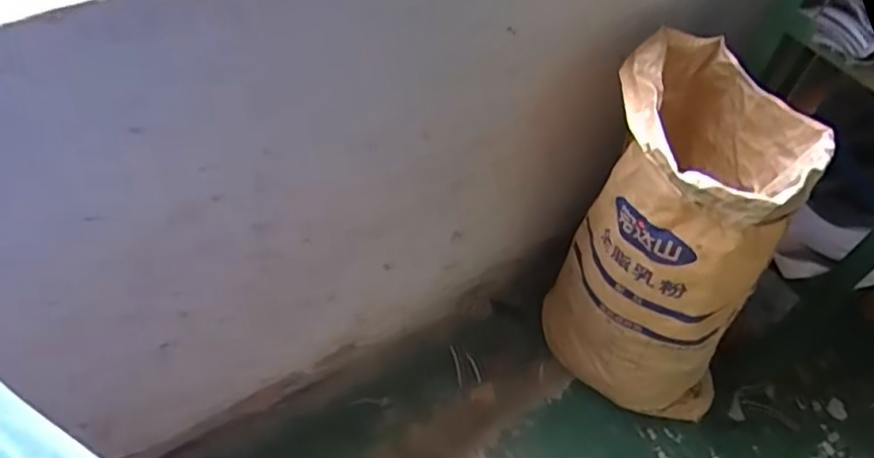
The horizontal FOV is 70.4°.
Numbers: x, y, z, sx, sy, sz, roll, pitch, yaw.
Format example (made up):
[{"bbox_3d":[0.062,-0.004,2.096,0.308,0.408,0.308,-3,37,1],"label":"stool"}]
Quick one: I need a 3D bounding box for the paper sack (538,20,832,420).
[{"bbox_3d":[0.441,0.032,1.139,0.372,0.701,0.380,12,55,6],"label":"paper sack"}]

